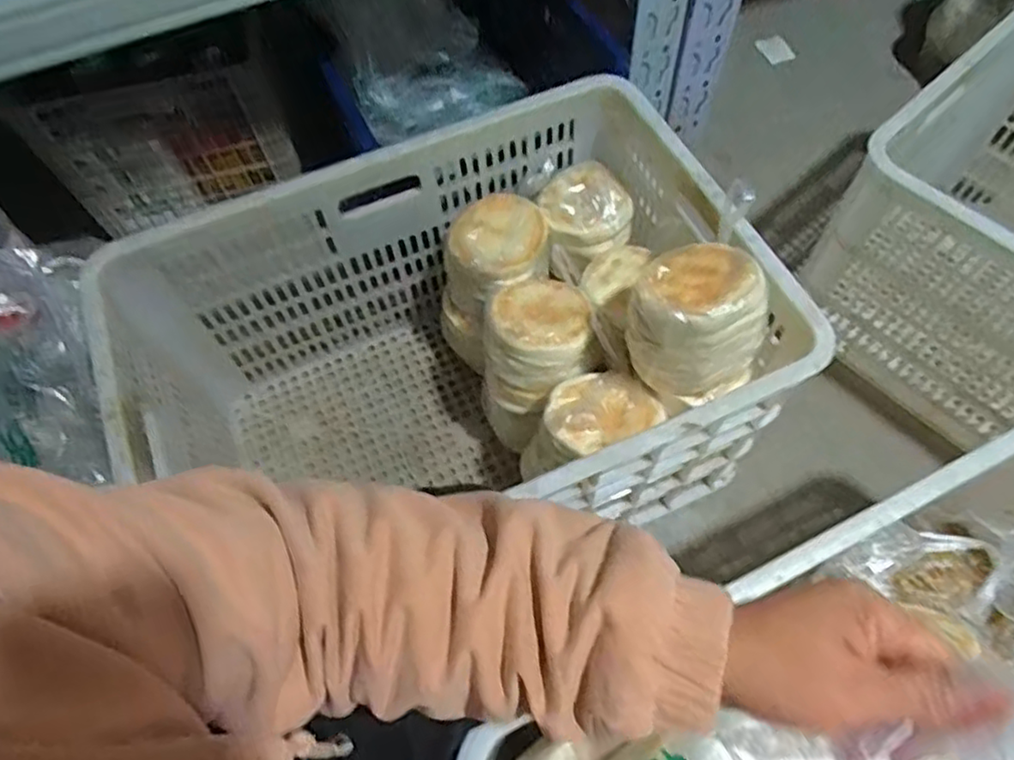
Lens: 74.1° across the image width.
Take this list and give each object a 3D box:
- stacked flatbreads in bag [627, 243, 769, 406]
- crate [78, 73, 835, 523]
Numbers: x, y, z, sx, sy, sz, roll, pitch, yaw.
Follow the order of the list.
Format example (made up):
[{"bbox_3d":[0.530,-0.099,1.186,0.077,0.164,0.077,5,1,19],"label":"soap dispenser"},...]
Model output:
[{"bbox_3d":[0.171,-0.052,0.619,0.105,0.109,0.112,-1,63,2],"label":"stacked flatbreads in bag"},{"bbox_3d":[-0.063,-0.005,0.731,0.610,0.316,0.405,-21,64,-8],"label":"crate"}]

